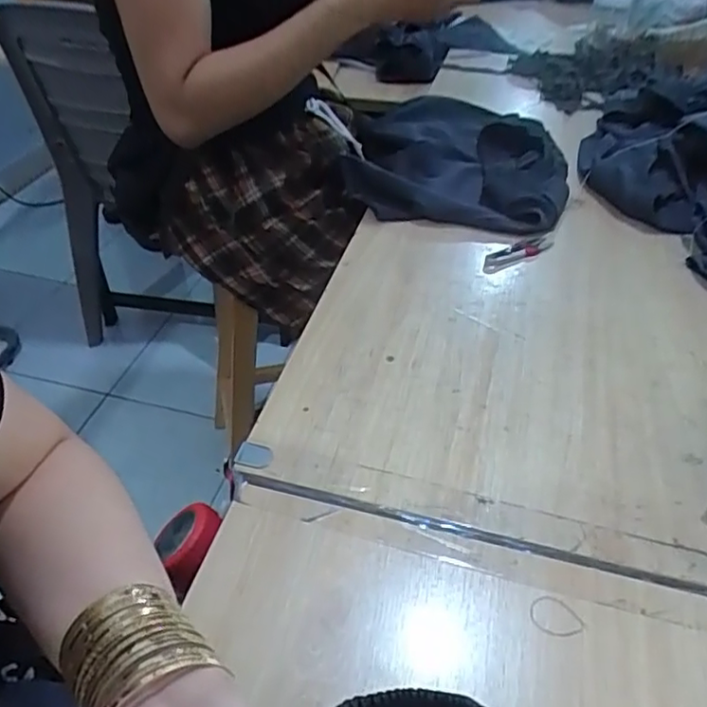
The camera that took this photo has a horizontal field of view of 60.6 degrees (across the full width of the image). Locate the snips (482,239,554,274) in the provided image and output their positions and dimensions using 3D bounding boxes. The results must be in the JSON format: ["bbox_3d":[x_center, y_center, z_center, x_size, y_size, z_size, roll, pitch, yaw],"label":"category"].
[{"bbox_3d":[0.189,-0.116,0.710,0.106,0.006,0.027,-22,47,-25],"label":"snips"}]

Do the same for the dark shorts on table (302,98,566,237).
[{"bbox_3d":[0.121,-0.291,0.878,0.354,0.066,0.349,9,42,7],"label":"dark shorts on table"}]

